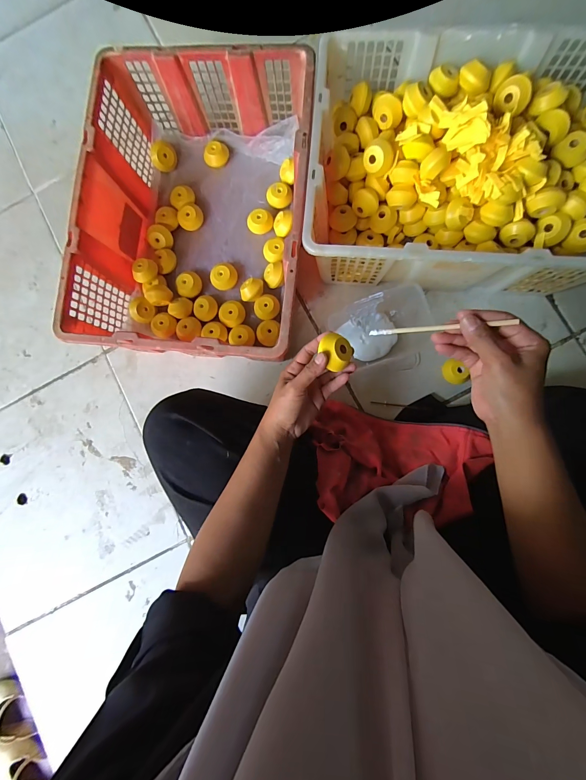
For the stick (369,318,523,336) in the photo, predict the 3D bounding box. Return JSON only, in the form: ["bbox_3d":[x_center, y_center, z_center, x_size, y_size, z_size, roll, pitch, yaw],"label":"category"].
[{"bbox_3d":[0.154,-0.066,0.331,0.141,0.008,0.006,-1,84,21],"label":"stick"}]

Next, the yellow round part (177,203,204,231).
[{"bbox_3d":[-0.201,-0.340,0.613,0.049,0.028,0.041,-30,82,2],"label":"yellow round part"}]

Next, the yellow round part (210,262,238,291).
[{"bbox_3d":[-0.134,-0.218,0.594,0.049,0.027,0.052,-1,84,5],"label":"yellow round part"}]

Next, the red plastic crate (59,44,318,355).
[{"bbox_3d":[-0.151,-0.285,0.547,0.344,0.174,0.473,5,85,6],"label":"red plastic crate"}]

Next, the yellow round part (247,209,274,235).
[{"bbox_3d":[-0.064,-0.324,0.601,0.048,0.027,0.047,-1,84,5],"label":"yellow round part"}]

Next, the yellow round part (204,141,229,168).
[{"bbox_3d":[-0.155,-0.473,0.625,0.050,0.023,0.042,-21,83,3],"label":"yellow round part"}]

